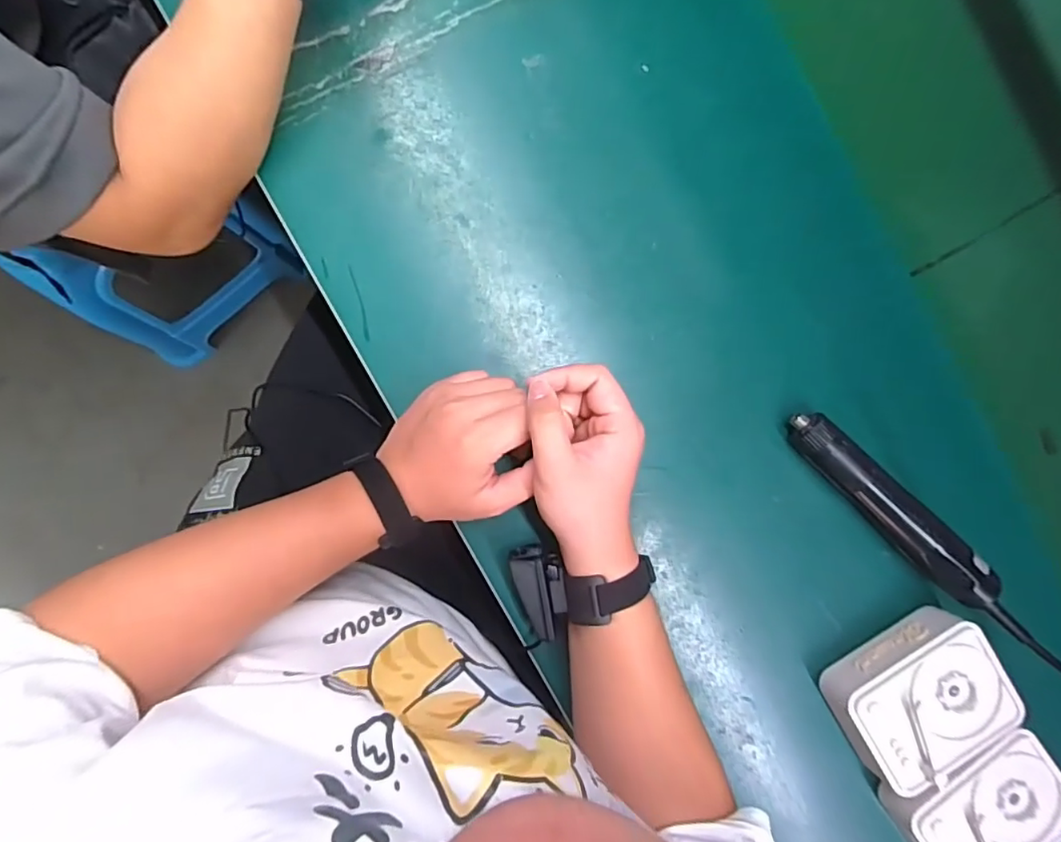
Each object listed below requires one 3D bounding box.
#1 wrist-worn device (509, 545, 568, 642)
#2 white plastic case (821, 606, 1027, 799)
[{"bbox_3d":[0.008,0.132,0.437,0.034,0.023,0.072,-13,91,-6],"label":"wrist-worn device"},{"bbox_3d":[0.315,0.225,0.463,0.122,0.046,0.097,-31,93,-6],"label":"white plastic case"}]

